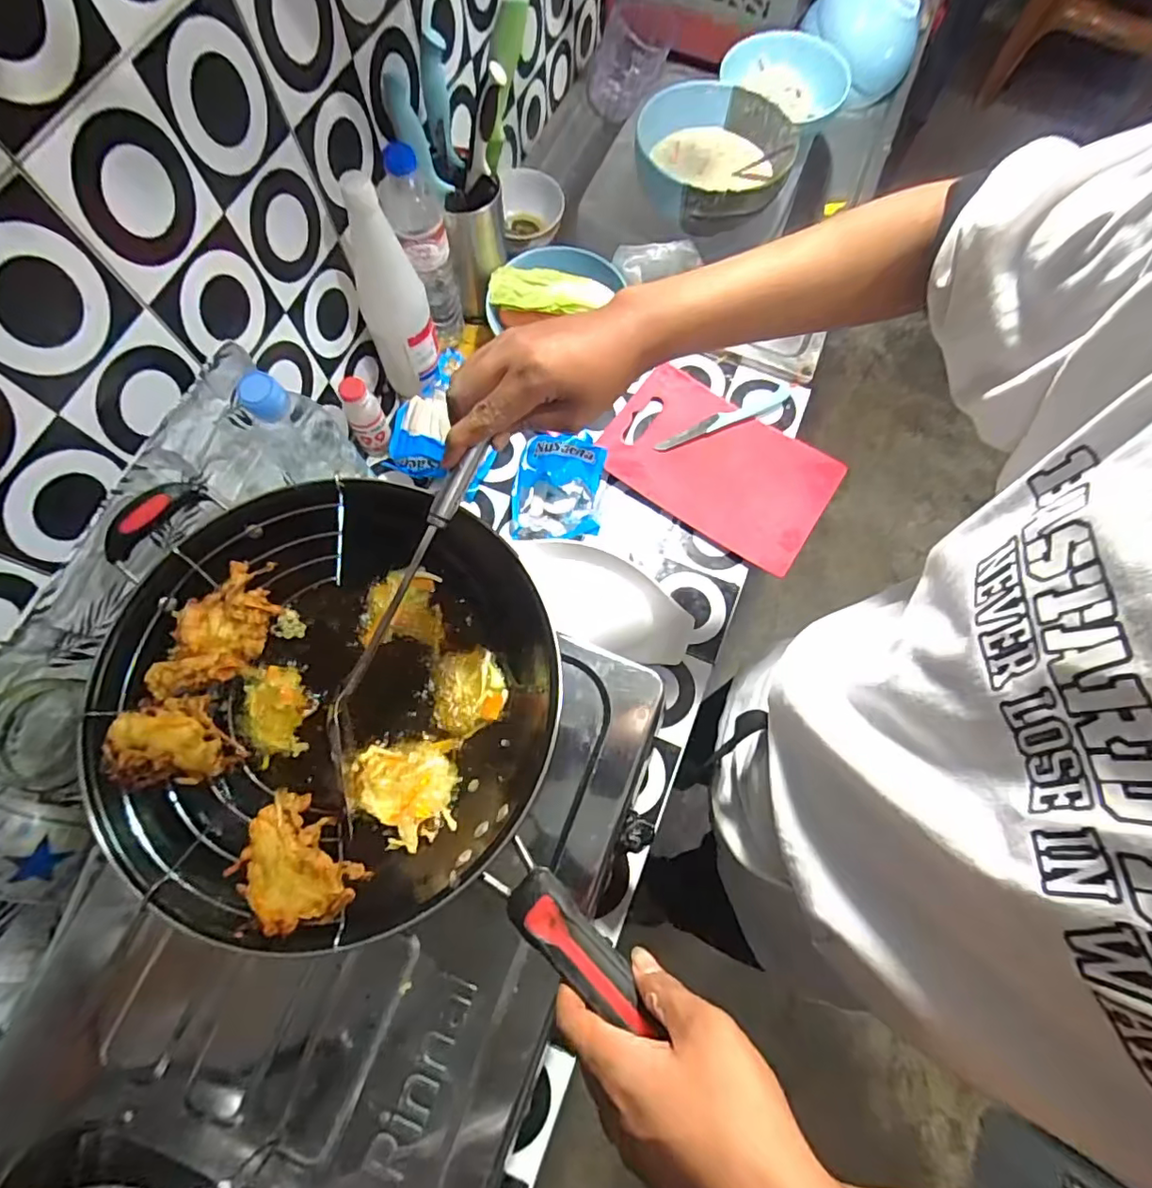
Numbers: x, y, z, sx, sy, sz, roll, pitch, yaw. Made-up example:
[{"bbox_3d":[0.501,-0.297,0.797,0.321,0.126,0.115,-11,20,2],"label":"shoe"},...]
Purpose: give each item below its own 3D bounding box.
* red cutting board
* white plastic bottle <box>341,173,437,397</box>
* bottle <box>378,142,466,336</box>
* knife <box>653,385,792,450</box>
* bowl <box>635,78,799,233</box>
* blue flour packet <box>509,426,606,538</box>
[{"bbox_3d":[0.178,-0.164,0.704,0.276,0.014,0.179,33,75,9],"label":"red cutting board"},{"bbox_3d":[-0.195,-0.310,0.591,0.073,0.234,0.055,-20,74,-7],"label":"white plastic bottle"},{"bbox_3d":[-0.170,-0.381,0.638,0.053,0.221,0.051,-20,74,-7],"label":"bottle"},{"bbox_3d":[0.196,-0.228,0.731,0.205,0.008,0.025,-26,75,-9],"label":"knife"},{"bbox_3d":[0.181,-0.577,0.739,0.203,0.087,0.195,0,73,-1],"label":"bowl"},{"bbox_3d":[-0.021,-0.125,0.669,0.104,0.030,0.126,4,72,0],"label":"blue flour packet"}]

